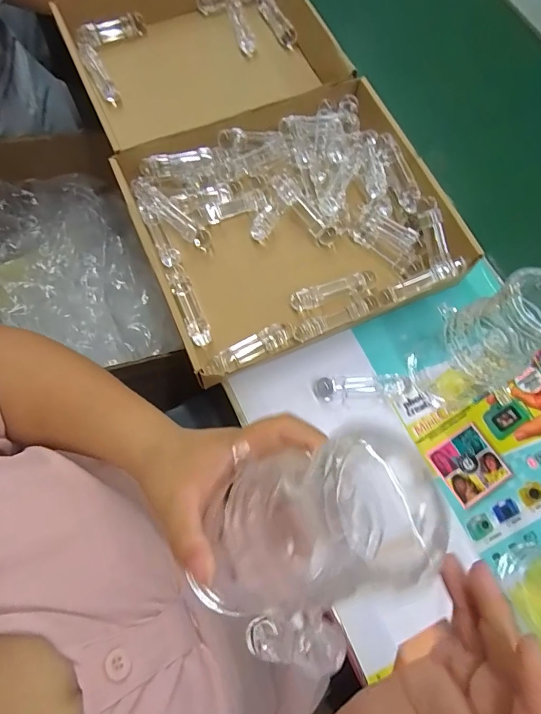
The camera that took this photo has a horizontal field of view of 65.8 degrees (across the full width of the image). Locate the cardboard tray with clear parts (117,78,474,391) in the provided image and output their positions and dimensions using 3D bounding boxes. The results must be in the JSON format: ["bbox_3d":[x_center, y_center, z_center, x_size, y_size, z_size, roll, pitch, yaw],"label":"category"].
[{"bbox_3d":[0.023,-0.144,0.469,0.315,0.071,0.276,-22,73,-8],"label":"cardboard tray with clear parts"}]

